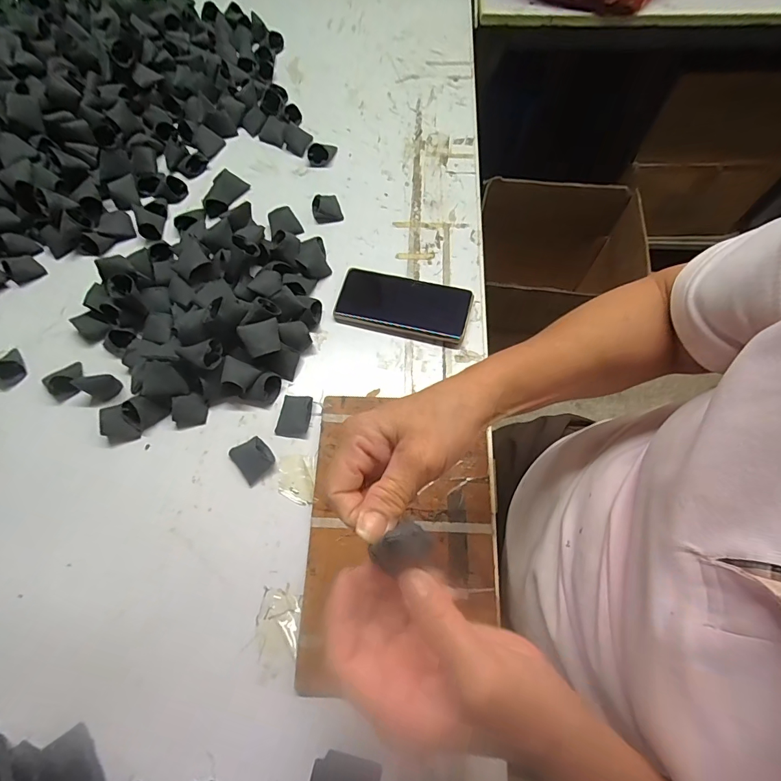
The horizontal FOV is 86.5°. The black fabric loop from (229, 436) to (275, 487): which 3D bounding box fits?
[{"bbox_3d":[-0.147,0.071,0.442,0.038,0.014,0.043,-40,72,-14],"label":"black fabric loop"}]

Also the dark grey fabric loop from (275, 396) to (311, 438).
[{"bbox_3d":[-0.107,0.028,0.460,0.038,0.013,0.044,7,68,5],"label":"dark grey fabric loop"}]

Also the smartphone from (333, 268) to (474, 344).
[{"bbox_3d":[0.016,-0.106,0.517,0.161,0.011,0.079,12,68,7],"label":"smartphone"}]

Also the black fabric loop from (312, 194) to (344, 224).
[{"bbox_3d":[-0.089,-0.254,0.575,0.038,0.017,0.042,-20,68,-7],"label":"black fabric loop"}]

